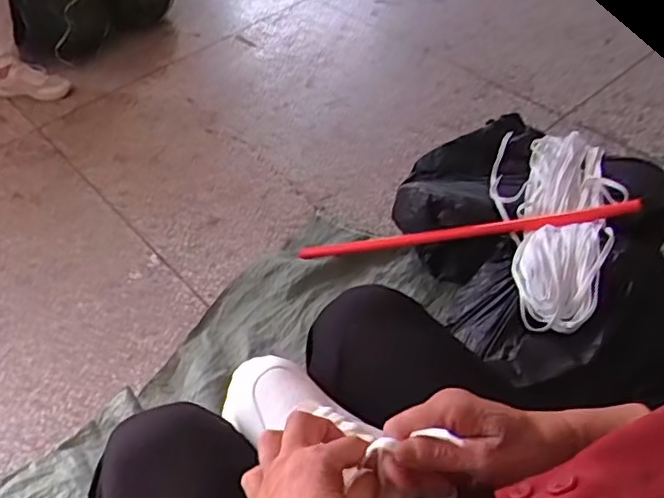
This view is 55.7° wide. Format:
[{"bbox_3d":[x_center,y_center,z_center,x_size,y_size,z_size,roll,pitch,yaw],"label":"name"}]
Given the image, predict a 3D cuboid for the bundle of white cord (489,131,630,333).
[{"bbox_3d":[0.359,-0.059,1.009,0.205,0.078,0.447,8,48,13],"label":"bundle of white cord"}]

